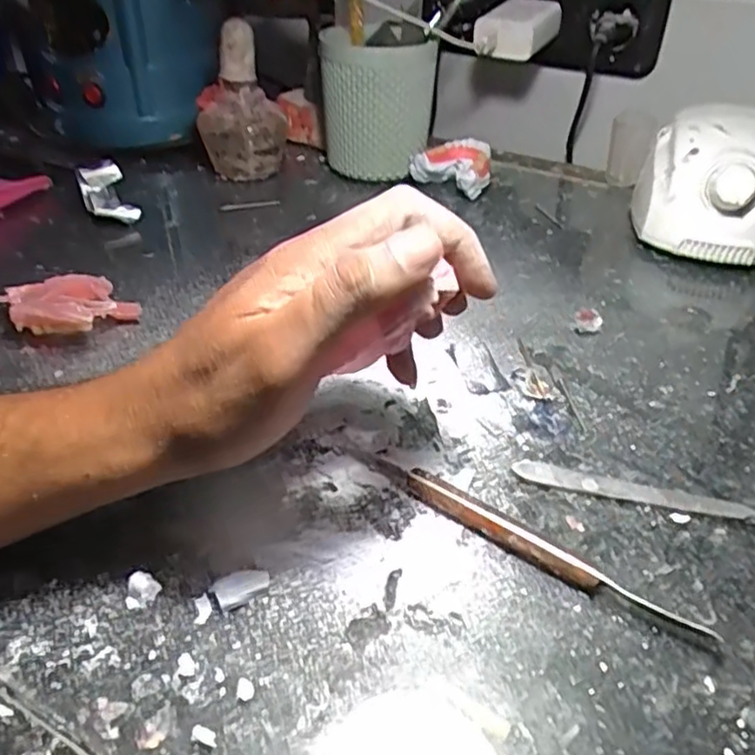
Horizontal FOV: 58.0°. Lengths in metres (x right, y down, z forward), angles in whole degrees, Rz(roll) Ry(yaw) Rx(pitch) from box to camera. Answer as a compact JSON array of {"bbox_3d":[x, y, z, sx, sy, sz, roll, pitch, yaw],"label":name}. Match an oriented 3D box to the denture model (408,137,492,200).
[{"bbox_3d":[0.065,-0.179,0.585,0.066,0.034,0.056,17,41,19],"label":"denture model"}]

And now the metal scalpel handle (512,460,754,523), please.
[{"bbox_3d":[0.129,0.054,0.303,0.133,0.004,0.015,11,39,12],"label":"metal scalpel handle"}]

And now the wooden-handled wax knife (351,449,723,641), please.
[{"bbox_3d":[0.053,0.064,0.280,0.158,0.013,0.009,26,44,28],"label":"wooden-handled wax knife"}]

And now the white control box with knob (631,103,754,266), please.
[{"bbox_3d":[0.251,-0.141,0.502,0.109,0.081,0.121,18,41,21],"label":"white control box with knob"}]

